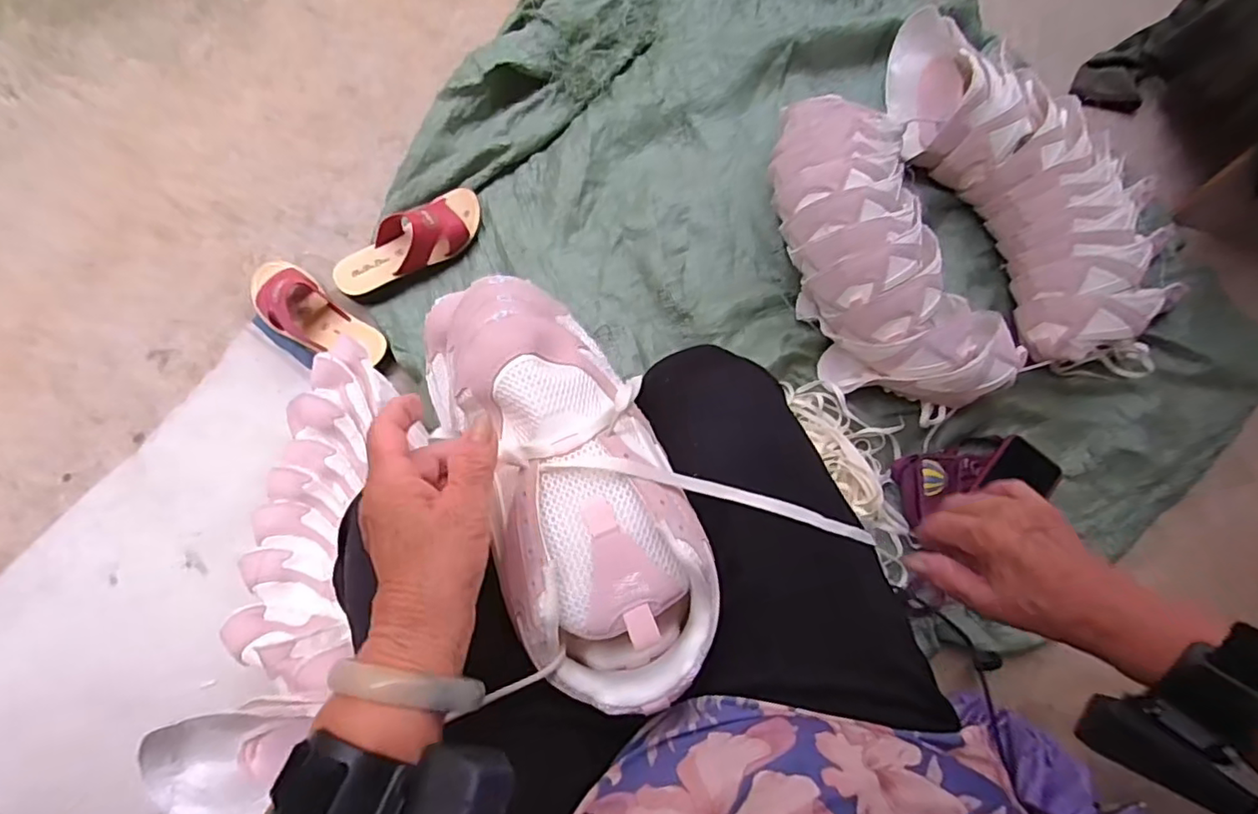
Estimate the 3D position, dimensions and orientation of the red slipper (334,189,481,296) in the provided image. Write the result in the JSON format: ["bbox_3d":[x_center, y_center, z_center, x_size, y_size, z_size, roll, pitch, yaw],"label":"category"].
[{"bbox_3d":[-0.312,-0.237,0.847,0.229,0.069,0.089,-35,79,-10],"label":"red slipper"}]

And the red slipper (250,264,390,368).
[{"bbox_3d":[-0.433,-0.121,0.820,0.231,0.063,0.086,37,77,8],"label":"red slipper"}]

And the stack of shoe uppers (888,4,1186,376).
[{"bbox_3d":[0.578,-0.326,0.854,0.228,0.122,0.587,-21,77,-7],"label":"stack of shoe uppers"}]

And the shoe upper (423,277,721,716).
[{"bbox_3d":[-0.038,0.038,0.369,0.115,0.070,0.273,-23,76,-8],"label":"shoe upper"}]

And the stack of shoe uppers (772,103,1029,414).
[{"bbox_3d":[0.332,-0.202,0.814,0.198,0.146,0.442,-21,77,-7],"label":"stack of shoe uppers"}]

